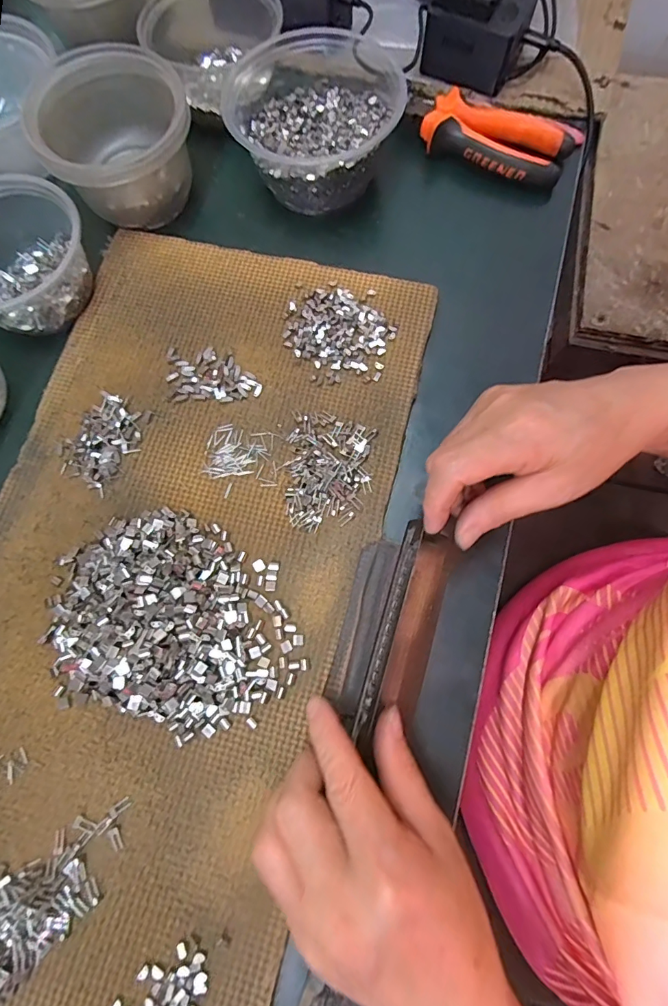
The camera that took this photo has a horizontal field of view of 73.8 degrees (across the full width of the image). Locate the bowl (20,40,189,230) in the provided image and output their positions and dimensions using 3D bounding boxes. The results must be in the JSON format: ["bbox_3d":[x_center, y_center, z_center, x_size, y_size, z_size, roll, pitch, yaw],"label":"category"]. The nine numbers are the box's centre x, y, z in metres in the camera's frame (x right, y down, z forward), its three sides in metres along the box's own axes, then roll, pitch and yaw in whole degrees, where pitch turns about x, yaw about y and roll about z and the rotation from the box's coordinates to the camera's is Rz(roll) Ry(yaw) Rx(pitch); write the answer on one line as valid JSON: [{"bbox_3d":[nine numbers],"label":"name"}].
[{"bbox_3d":[-0.165,-0.281,0.352,0.101,0.063,0.107,0,74,1],"label":"bowl"}]

